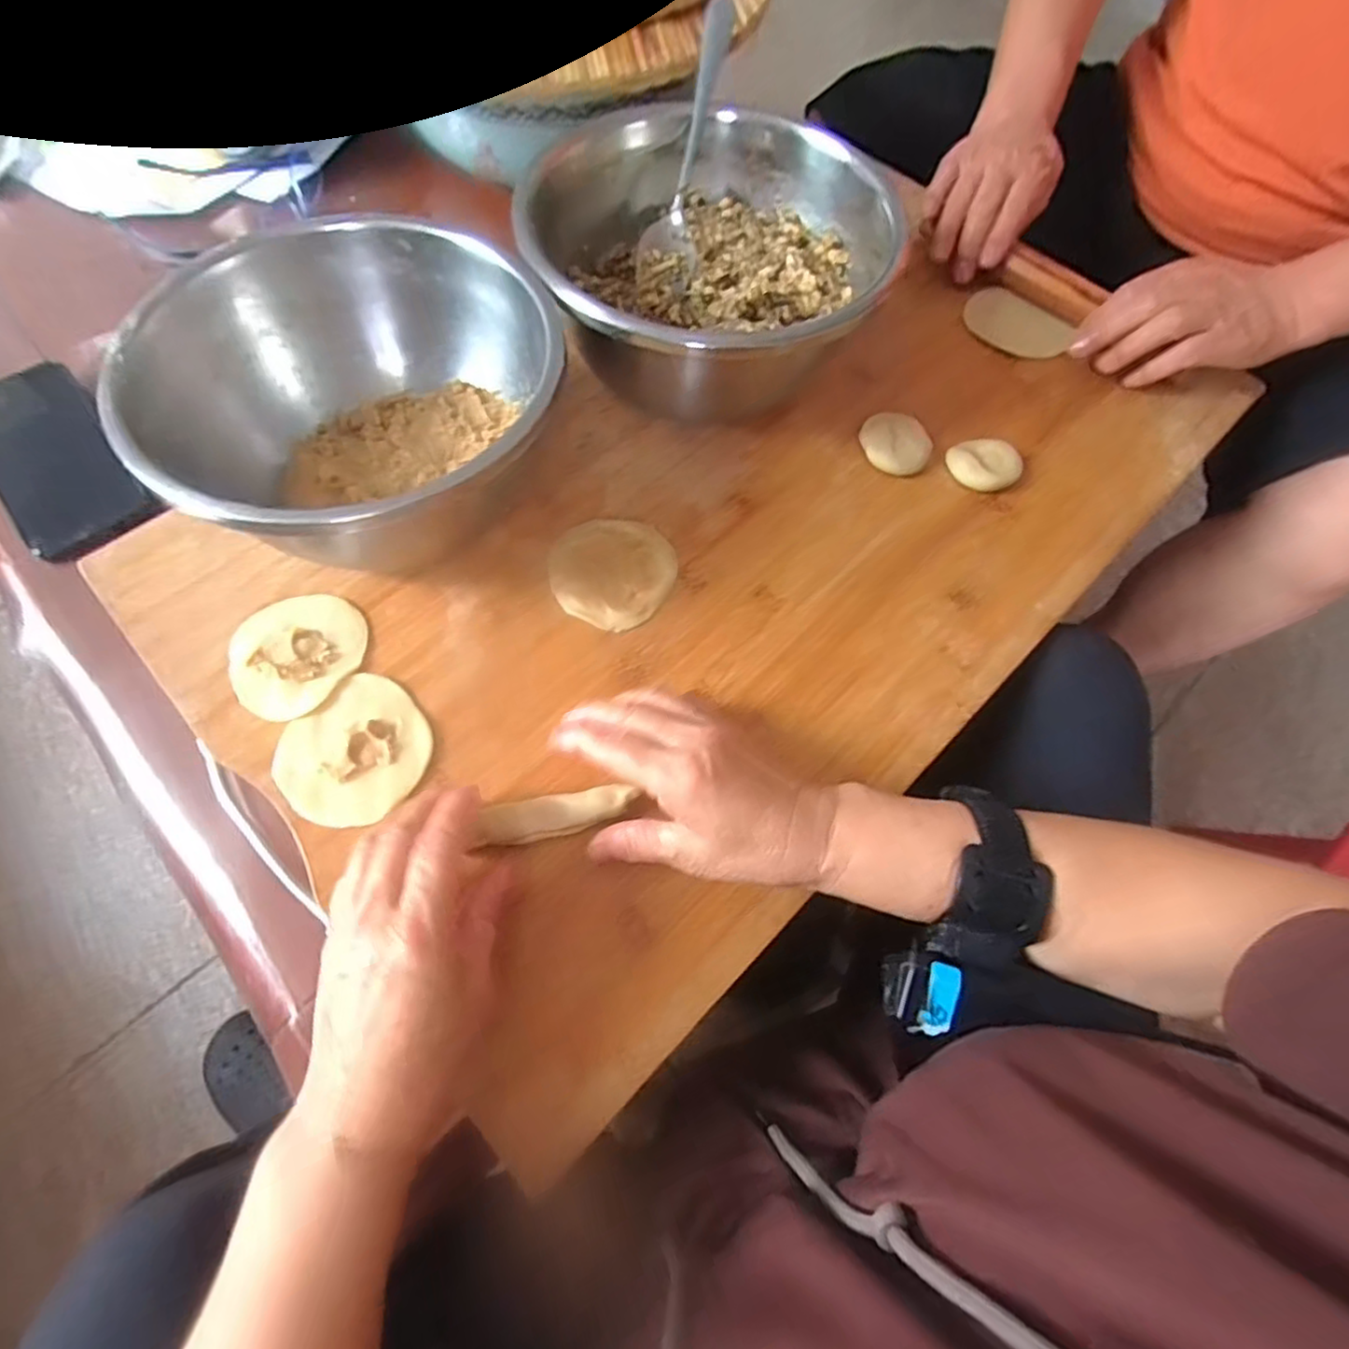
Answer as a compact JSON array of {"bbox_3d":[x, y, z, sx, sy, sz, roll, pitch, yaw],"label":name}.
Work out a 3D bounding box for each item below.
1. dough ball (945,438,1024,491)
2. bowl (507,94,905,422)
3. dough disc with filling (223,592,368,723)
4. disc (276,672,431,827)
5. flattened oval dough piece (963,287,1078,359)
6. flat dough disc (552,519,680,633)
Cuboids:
[{"bbox_3d":[0.219,-0.150,0.460,0.049,0.011,0.047,1,65,-3],"label":"dough ball"},{"bbox_3d":[0.027,-0.287,0.466,0.233,0.106,0.215,1,65,-3],"label":"bowl"},{"bbox_3d":[-0.221,-0.015,0.381,0.069,0.006,0.076,35,68,12],"label":"dough disc with filling"},{"bbox_3d":[-0.175,0.042,0.359,0.077,0.011,0.076,1,65,-3],"label":"disc"},{"bbox_3d":[0.278,-0.284,0.530,0.083,0.008,0.052,40,82,11],"label":"flattened oval dough piece"},{"bbox_3d":[-0.040,-0.066,0.415,0.075,0.009,0.077,1,65,-3],"label":"flat dough disc"}]

